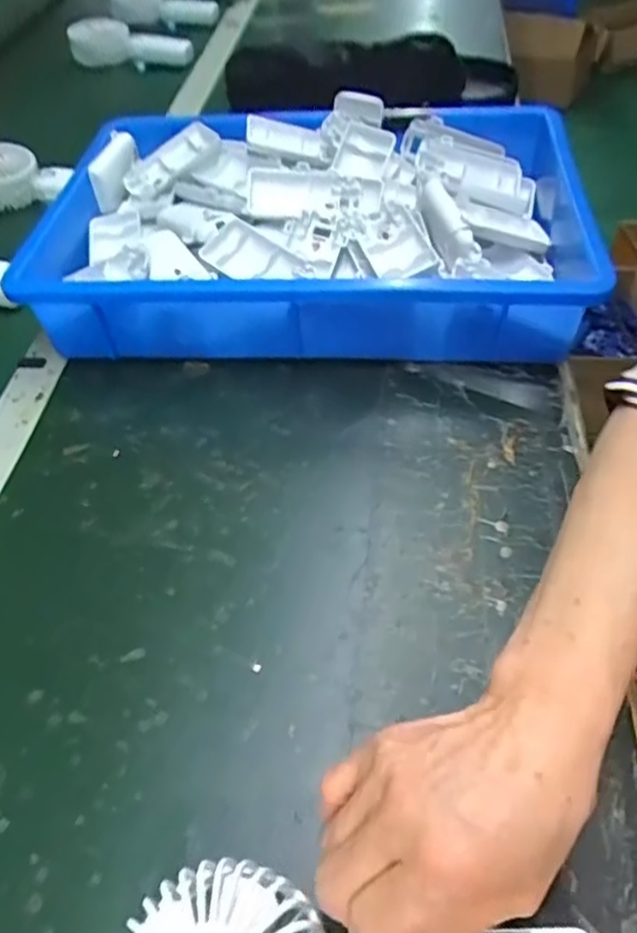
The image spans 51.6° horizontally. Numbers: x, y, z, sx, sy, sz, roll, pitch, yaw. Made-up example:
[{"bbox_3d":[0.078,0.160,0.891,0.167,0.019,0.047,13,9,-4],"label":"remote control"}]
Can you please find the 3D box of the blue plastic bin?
[{"bbox_3d":[0.007,-0.214,0.580,0.425,0.090,0.303,0,50,4],"label":"blue plastic bin"}]

